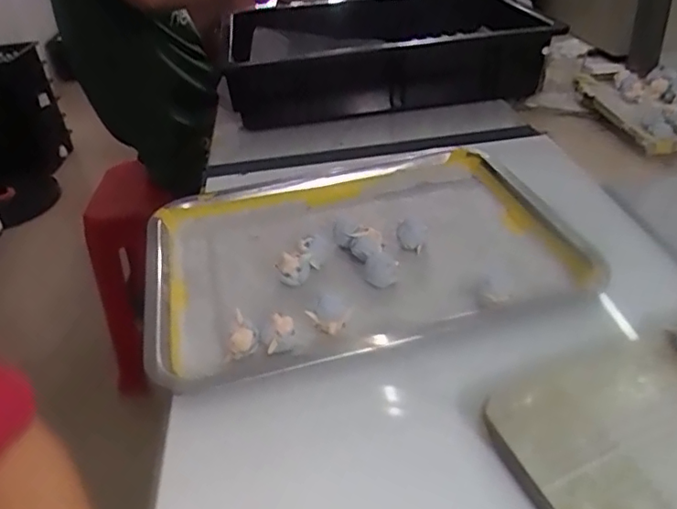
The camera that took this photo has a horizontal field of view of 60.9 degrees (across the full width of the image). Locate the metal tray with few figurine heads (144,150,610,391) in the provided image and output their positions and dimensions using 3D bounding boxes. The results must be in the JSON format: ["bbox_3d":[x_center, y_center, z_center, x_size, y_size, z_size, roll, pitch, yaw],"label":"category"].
[{"bbox_3d":[0.006,-0.016,0.508,0.344,0.029,0.268,-16,36,-12],"label":"metal tray with few figurine heads"}]

